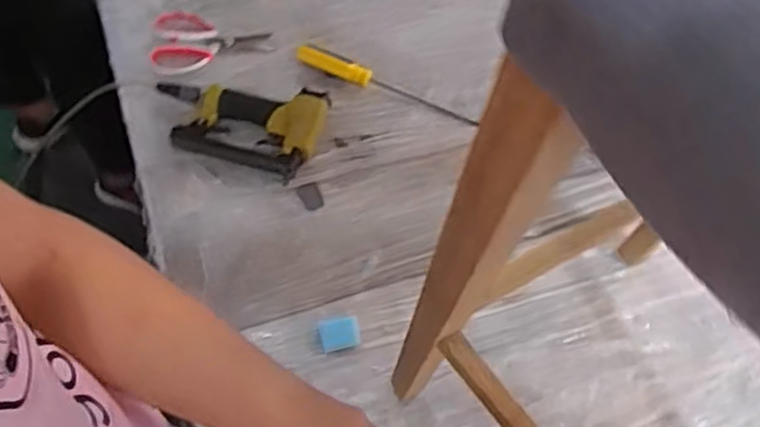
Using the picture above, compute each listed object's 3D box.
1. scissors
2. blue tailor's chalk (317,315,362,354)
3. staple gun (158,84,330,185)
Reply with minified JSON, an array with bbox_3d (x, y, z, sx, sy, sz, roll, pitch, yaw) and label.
[{"bbox_3d":[-0.253,-0.254,1.093,0.175,0.010,0.113,1,64,-3],"label":"scissors"},{"bbox_3d":[-0.050,0.149,0.900,0.047,0.016,0.040,-10,65,-8],"label":"blue tailor's chalk"},{"bbox_3d":[-0.198,-0.124,1.001,0.241,0.040,0.126,11,64,2],"label":"staple gun"}]

